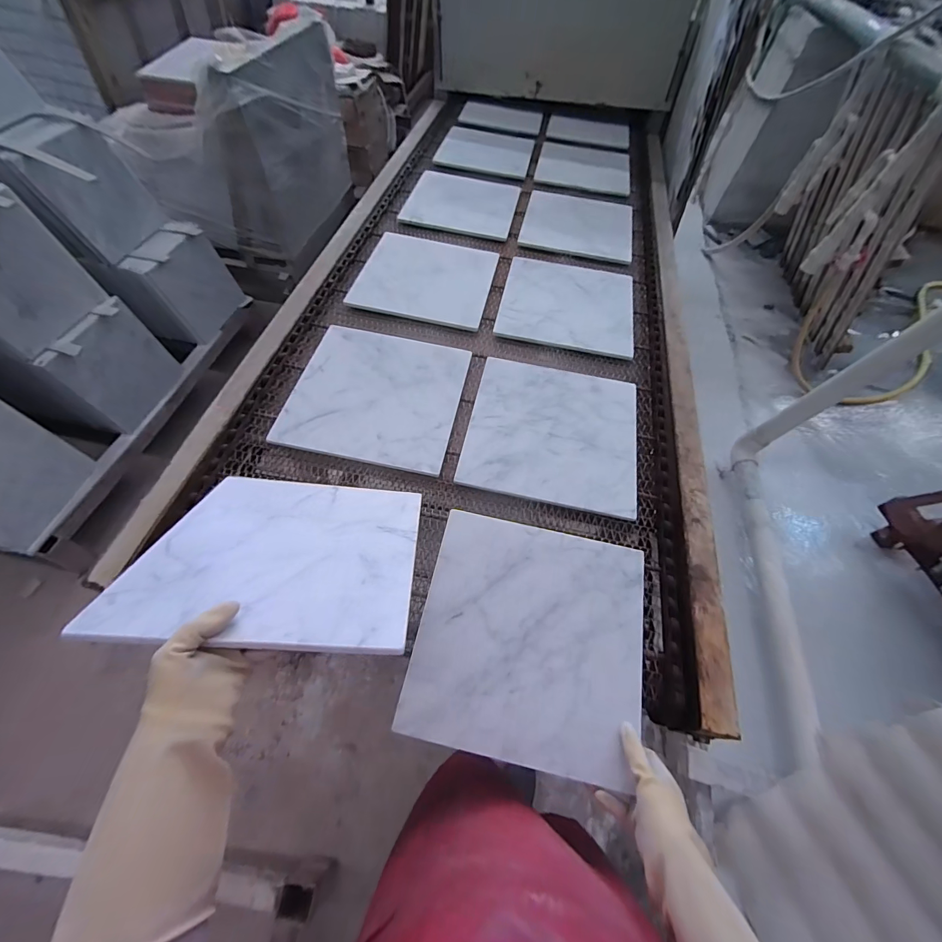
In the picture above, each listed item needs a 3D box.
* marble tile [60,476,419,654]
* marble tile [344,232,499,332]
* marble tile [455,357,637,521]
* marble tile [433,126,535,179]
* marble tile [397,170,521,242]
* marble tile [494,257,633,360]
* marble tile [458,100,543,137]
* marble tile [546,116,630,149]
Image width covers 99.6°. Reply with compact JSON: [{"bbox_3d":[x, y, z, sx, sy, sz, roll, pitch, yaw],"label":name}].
[{"bbox_3d":[-0.219,0.095,0.496,0.295,0.007,0.290,6,27,-6],"label":"marble tile"},{"bbox_3d":[-0.103,-0.467,0.945,0.301,0.011,0.304,11,56,4],"label":"marble tile"},{"bbox_3d":[0.150,-0.076,0.729,0.298,0.017,0.299,12,56,4],"label":"marble tile"},{"bbox_3d":[0.051,-1.059,1.318,0.292,0.013,0.306,12,56,4],"label":"marble tile"},{"bbox_3d":[-0.023,-0.764,1.125,0.294,0.005,0.292,10,56,3],"label":"marble tile"},{"bbox_3d":[0.224,-0.394,0.918,0.296,0.016,0.284,11,56,4],"label":"marble tile"},{"bbox_3d":[0.114,-1.301,1.462,0.289,0.010,0.200,11,56,4],"label":"marble tile"},{"bbox_3d":[0.432,-1.250,1.464,0.292,0.012,0.181,8,56,2],"label":"marble tile"}]

